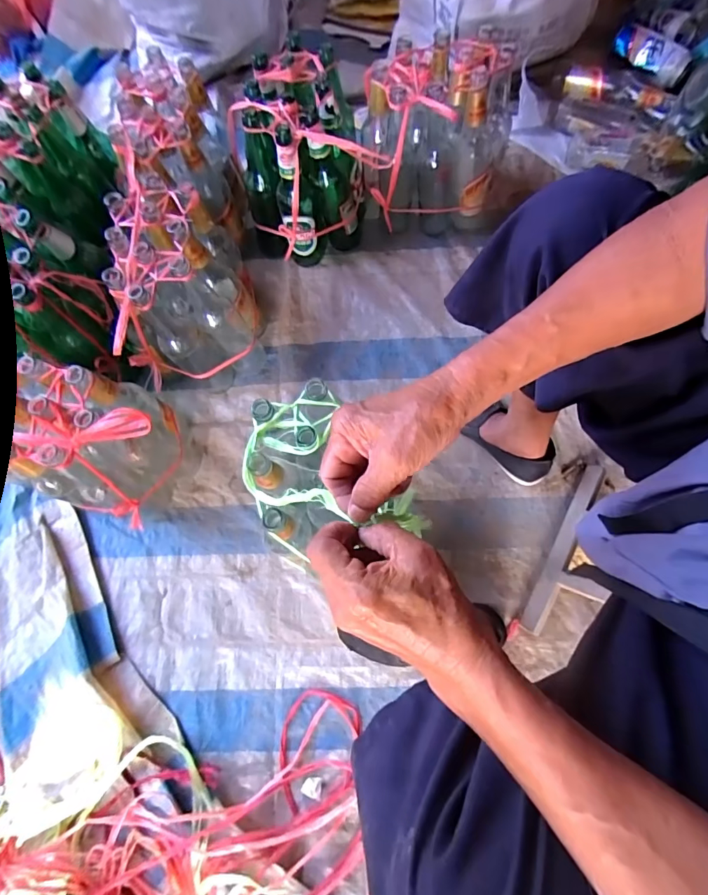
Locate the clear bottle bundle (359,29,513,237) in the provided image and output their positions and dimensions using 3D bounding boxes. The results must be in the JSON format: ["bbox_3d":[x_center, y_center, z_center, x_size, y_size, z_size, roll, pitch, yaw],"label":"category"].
[{"bbox_3d":[0.131,-0.549,0.783,0.260,0.255,0.177,-13,74,-2],"label":"clear bottle bundle"}]

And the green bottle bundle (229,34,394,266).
[{"bbox_3d":[-0.089,-0.531,0.791,0.241,0.250,0.235,-11,74,-1],"label":"green bottle bundle"}]

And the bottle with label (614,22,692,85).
[{"bbox_3d":[0.637,-0.848,0.903,0.164,0.049,0.062,35,78,11],"label":"bottle with label"}]

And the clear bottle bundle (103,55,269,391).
[{"bbox_3d":[-0.304,-0.378,0.752,0.193,0.254,0.509,-10,74,-1],"label":"clear bottle bundle"}]

